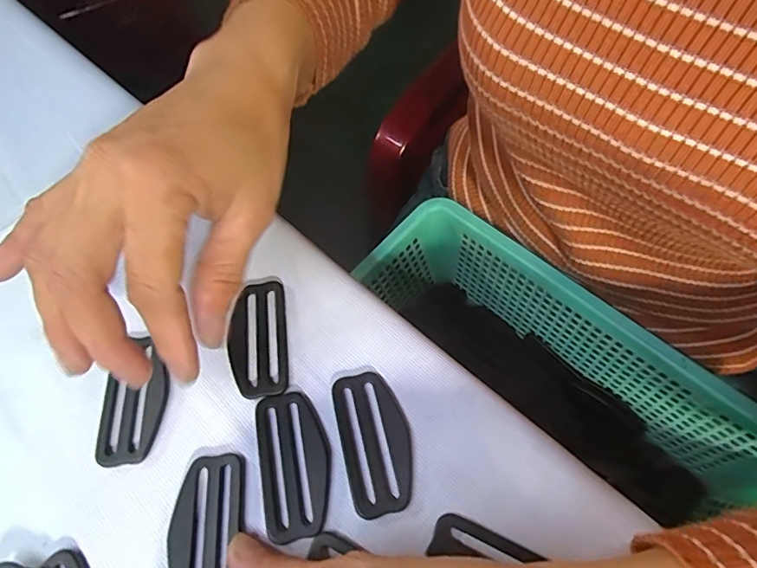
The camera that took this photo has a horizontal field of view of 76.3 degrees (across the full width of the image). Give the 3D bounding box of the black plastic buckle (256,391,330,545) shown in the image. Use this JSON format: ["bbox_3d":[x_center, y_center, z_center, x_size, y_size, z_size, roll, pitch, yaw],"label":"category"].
[{"bbox_3d":[-0.036,0.075,0.205,0.028,0.004,0.059,-15,64,1],"label":"black plastic buckle"}]

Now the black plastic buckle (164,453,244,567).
[{"bbox_3d":[-0.070,0.097,0.194,0.029,0.004,0.053,-3,63,2],"label":"black plastic buckle"}]

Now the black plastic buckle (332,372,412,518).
[{"bbox_3d":[-0.002,0.067,0.209,0.028,0.004,0.059,-15,64,1],"label":"black plastic buckle"}]

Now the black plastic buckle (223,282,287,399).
[{"bbox_3d":[-0.059,0.026,0.232,0.027,0.004,0.058,-10,64,3],"label":"black plastic buckle"}]

